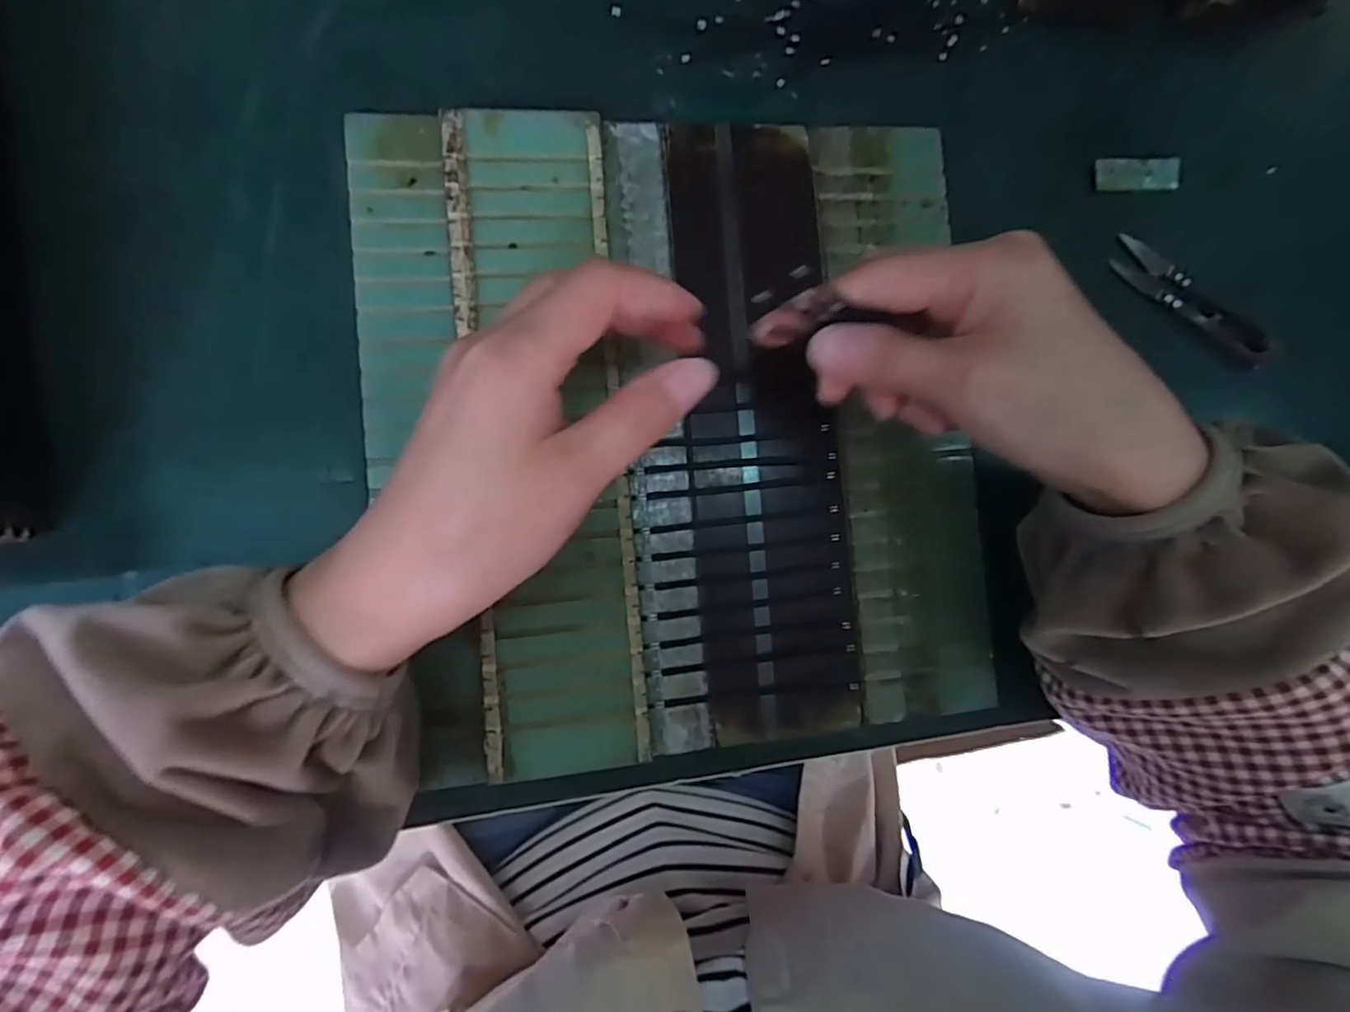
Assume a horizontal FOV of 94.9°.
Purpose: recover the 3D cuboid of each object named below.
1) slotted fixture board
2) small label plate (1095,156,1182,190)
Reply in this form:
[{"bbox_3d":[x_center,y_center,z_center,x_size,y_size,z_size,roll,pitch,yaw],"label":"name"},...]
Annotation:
[{"bbox_3d":[0.007,-0.032,0.263,0.254,0.009,0.264,-5,88,-9],"label":"slotted fixture board"},{"bbox_3d":[0.228,-0.163,0.305,0.046,0.004,0.015,-6,97,-9],"label":"small label plate"}]

